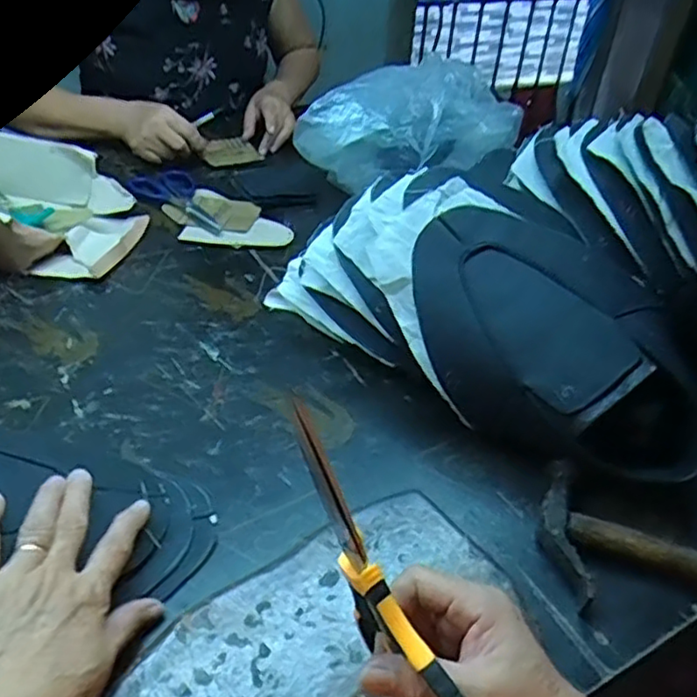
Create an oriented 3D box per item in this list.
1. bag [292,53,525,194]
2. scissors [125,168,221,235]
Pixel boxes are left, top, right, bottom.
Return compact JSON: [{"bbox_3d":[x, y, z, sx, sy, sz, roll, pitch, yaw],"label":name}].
[{"bbox_3d":[0.109,-0.311,0.892,0.144,0.103,0.356,33,46,30],"label":"bag"},{"bbox_3d":[-0.217,-0.186,0.839,0.078,0.009,0.184,-19,45,-28],"label":"scissors"}]

